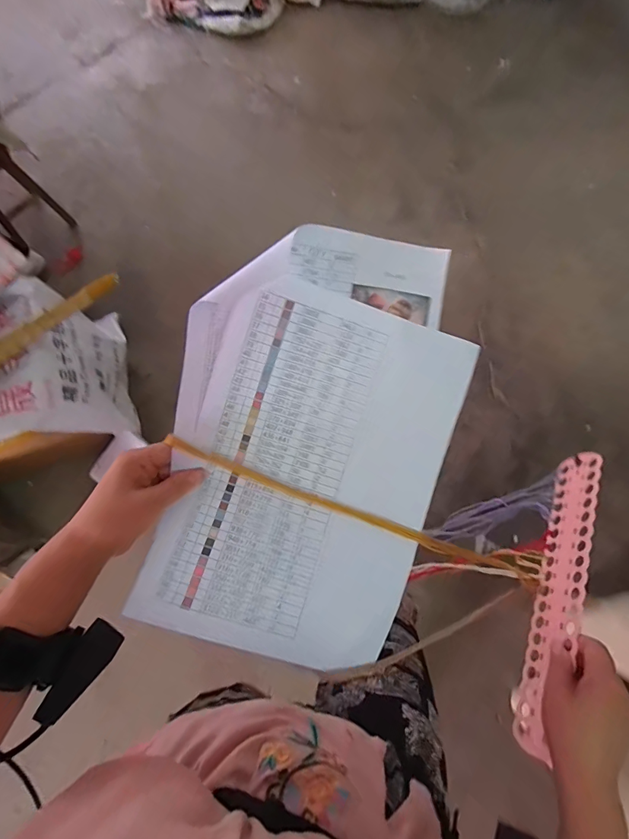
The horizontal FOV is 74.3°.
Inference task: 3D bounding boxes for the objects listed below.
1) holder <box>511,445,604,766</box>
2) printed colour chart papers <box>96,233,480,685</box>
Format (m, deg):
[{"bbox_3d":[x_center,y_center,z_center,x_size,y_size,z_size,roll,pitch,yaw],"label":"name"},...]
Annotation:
[{"bbox_3d":[0.246,0.168,0.418,0.005,0.056,0.291,27,70,-9],"label":"holder"},{"bbox_3d":[-0.003,0.014,0.345,0.244,0.042,0.342,24,88,-8],"label":"printed colour chart papers"}]

